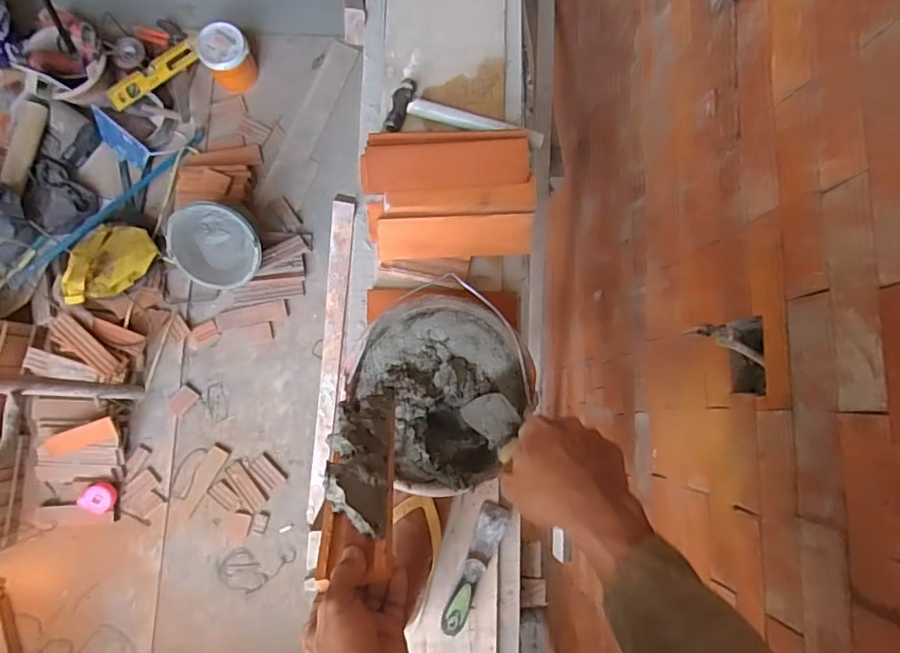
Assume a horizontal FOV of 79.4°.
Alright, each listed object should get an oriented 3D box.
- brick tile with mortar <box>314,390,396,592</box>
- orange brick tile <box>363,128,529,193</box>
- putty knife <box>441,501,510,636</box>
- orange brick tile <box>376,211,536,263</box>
[{"bbox_3d":[-0.084,0.130,0.513,0.060,0.207,0.039,-1,124,-3],"label":"brick tile with mortar"},{"bbox_3d":[-0.003,-0.241,0.779,0.228,0.020,0.080,-3,102,3],"label":"orange brick tile"},{"bbox_3d":[0.035,0.352,0.780,0.042,0.033,0.177,22,81,1],"label":"putty knife"},{"bbox_3d":[0.009,-0.133,0.817,0.226,0.018,0.066,-4,116,-2],"label":"orange brick tile"}]

